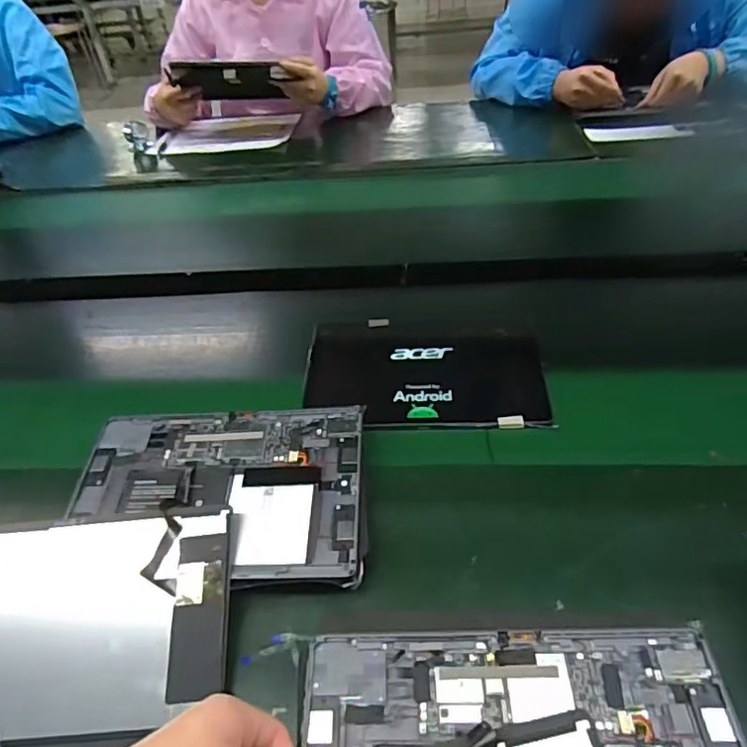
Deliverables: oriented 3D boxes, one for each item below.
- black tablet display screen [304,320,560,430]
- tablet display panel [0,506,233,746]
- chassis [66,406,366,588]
[{"bbox_3d":[0.054,-0.004,0.613,0.249,0.010,0.160,-2,45,4],"label":"black tablet display screen"},{"bbox_3d":[-0.230,0.190,0.426,0.240,0.011,0.156,-6,64,1],"label":"tablet display panel"},{"bbox_3d":[-0.135,0.101,0.496,0.252,0.010,0.169,-2,48,3],"label":"chassis"}]

